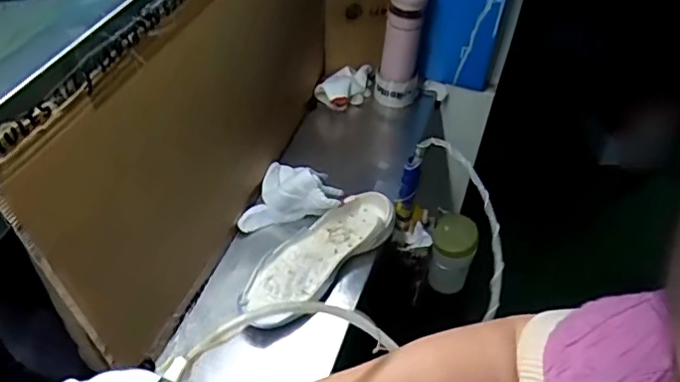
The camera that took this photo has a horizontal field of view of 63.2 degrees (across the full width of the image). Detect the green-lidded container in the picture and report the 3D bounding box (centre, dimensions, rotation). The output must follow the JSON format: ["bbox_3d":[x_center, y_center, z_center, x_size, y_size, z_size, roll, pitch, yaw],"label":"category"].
[{"bbox_3d":[0.189,0.113,0.944,0.068,0.151,0.061,15,49,11],"label":"green-lidded container"}]

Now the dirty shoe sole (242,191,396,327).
[{"bbox_3d":[-0.034,0.093,0.799,0.100,0.040,0.274,33,55,25],"label":"dirty shoe sole"}]

